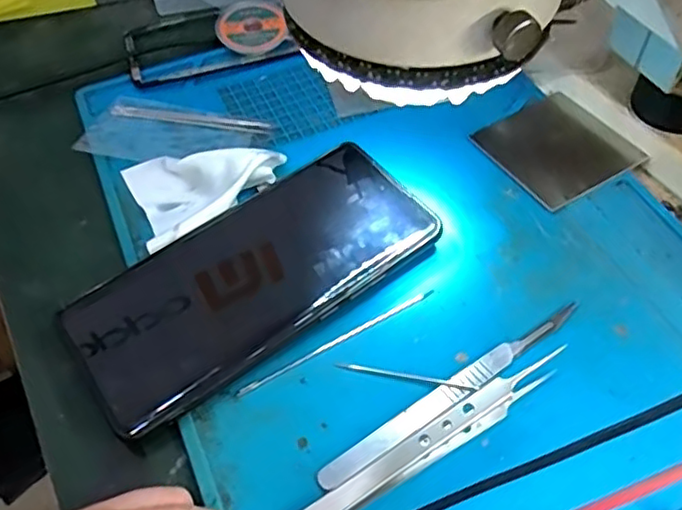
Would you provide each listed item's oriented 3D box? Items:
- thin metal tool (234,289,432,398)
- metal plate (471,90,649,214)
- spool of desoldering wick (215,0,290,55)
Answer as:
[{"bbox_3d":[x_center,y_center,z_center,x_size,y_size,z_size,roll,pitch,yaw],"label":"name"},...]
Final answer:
[{"bbox_3d":[-0.001,0.036,0.279,0.098,0.004,0.004,-28,56,-16],"label":"thin metal tool"},{"bbox_3d":[0.122,-0.061,0.348,0.076,0.004,0.069,-26,56,-15],"label":"metal plate"},{"bbox_3d":[-0.057,-0.144,0.409,0.042,0.016,0.038,-17,54,-8],"label":"spool of desoldering wick"}]

